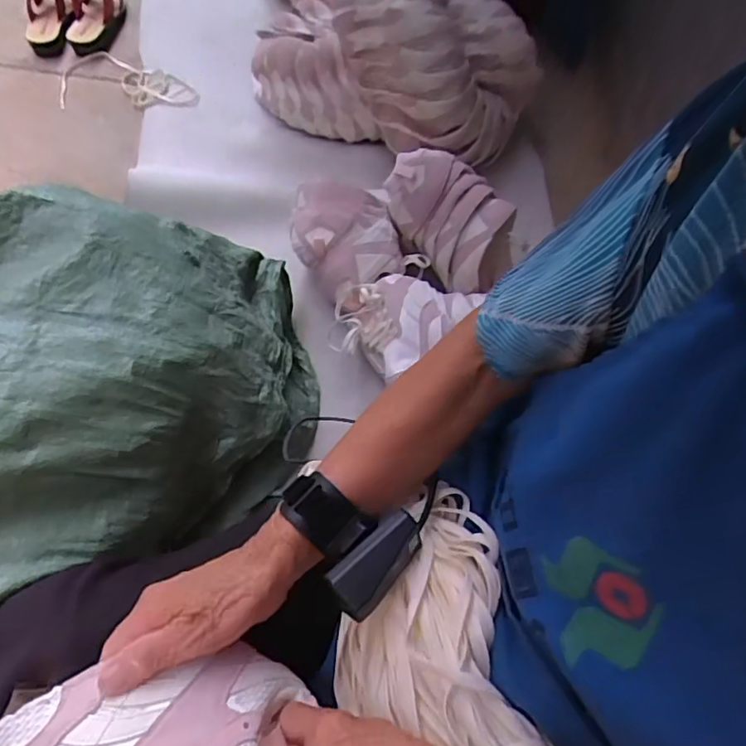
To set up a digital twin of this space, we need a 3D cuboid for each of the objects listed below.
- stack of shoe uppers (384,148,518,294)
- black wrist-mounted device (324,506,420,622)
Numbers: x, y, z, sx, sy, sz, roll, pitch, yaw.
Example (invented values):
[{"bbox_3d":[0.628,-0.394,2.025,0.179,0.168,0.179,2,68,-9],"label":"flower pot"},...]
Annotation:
[{"bbox_3d":[0.121,-0.254,0.920,0.136,0.123,0.191,-37,74,-24],"label":"stack of shoe uppers"},{"bbox_3d":[0.002,0.120,0.368,0.033,0.019,0.070,38,64,10],"label":"black wrist-mounted device"}]

